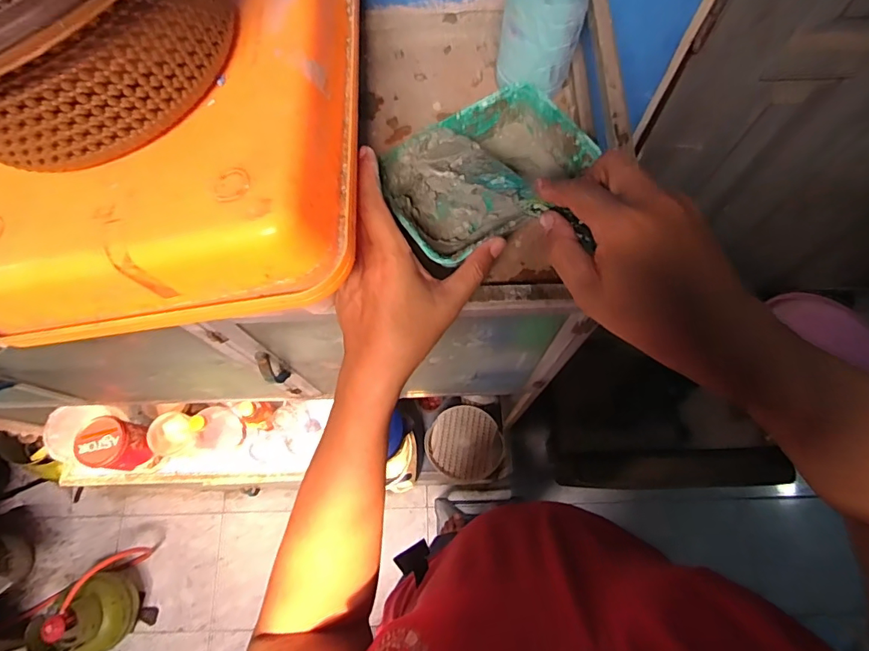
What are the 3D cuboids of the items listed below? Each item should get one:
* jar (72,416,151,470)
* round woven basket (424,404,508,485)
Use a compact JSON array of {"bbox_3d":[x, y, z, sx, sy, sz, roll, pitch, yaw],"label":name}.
[{"bbox_3d":[-0.655,0.244,0.984,0.099,0.104,0.095,-1,71,2],"label":"jar"},{"bbox_3d":[0.075,0.289,1.164,0.177,0.044,0.178,-13,71,-3],"label":"round woven basket"}]

